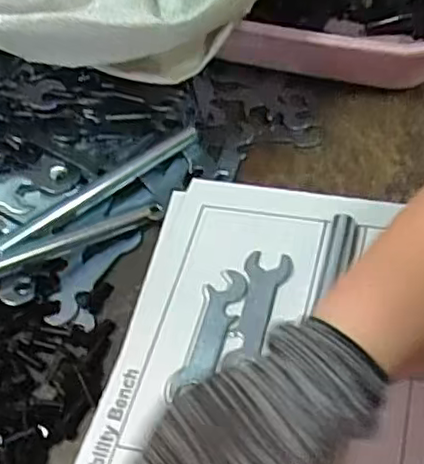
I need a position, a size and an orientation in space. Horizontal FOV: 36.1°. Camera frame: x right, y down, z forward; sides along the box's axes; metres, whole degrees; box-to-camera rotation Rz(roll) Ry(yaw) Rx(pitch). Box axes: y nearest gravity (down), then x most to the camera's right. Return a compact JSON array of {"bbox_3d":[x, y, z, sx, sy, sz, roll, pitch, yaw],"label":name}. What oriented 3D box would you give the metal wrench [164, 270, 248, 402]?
[{"bbox_3d":[-0.002,0.061,0.393,0.025,0.004,0.089,11,58,18],"label":"metal wrench"}]

